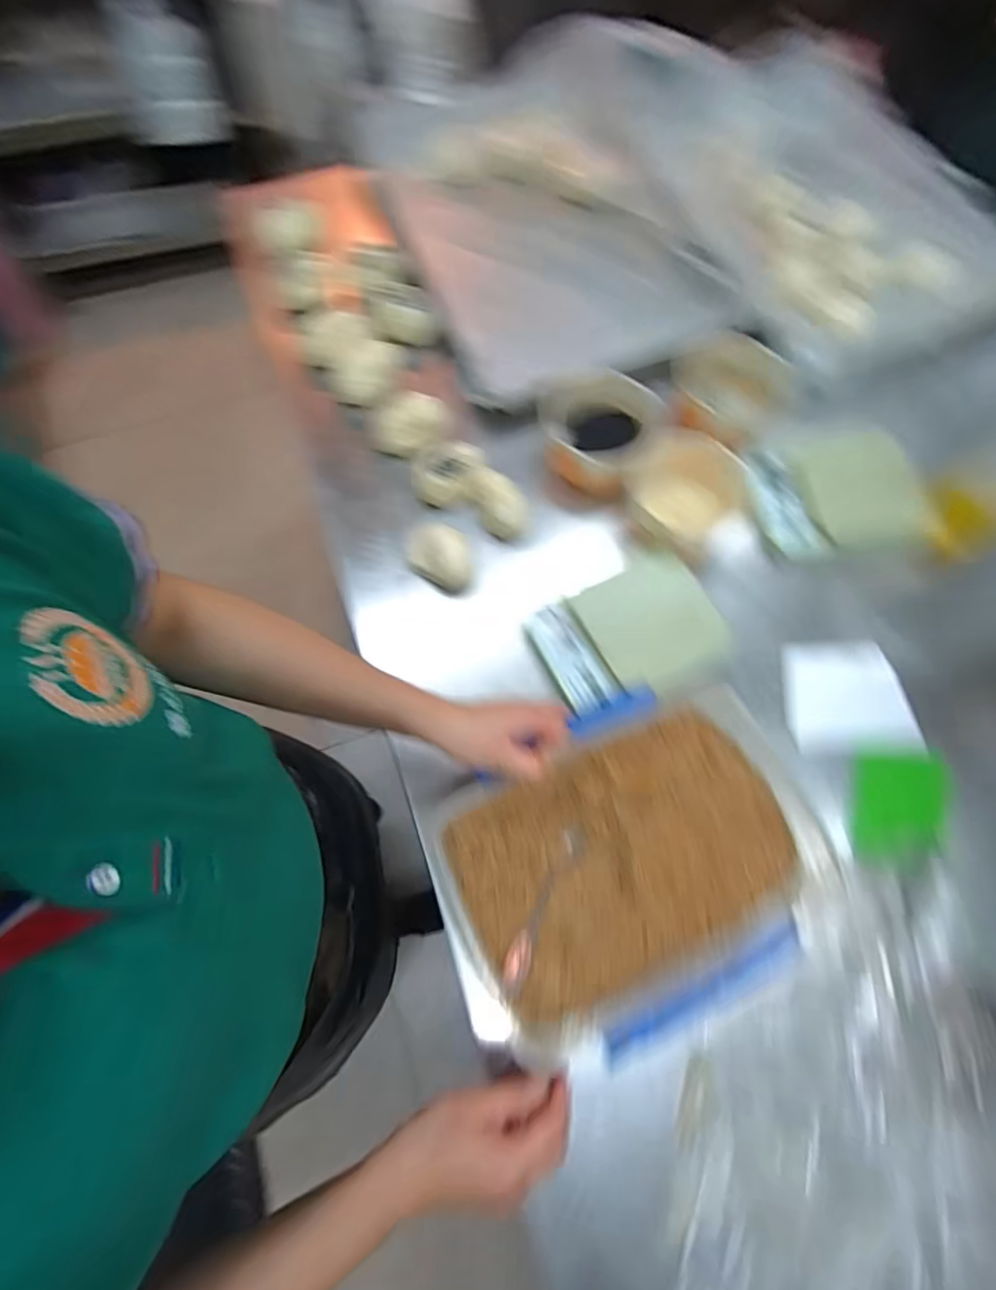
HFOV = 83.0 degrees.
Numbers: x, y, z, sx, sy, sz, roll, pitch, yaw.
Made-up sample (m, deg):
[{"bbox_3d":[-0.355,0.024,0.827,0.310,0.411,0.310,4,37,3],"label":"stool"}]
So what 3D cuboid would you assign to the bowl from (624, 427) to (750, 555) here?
[{"bbox_3d":[0.214,-0.184,0.653,0.129,0.043,0.131,0,69,-1],"label":"bowl"}]

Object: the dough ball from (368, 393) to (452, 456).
[{"bbox_3d":[-0.108,-0.274,0.708,0.096,0.047,0.069,-1,69,-1],"label":"dough ball"}]

